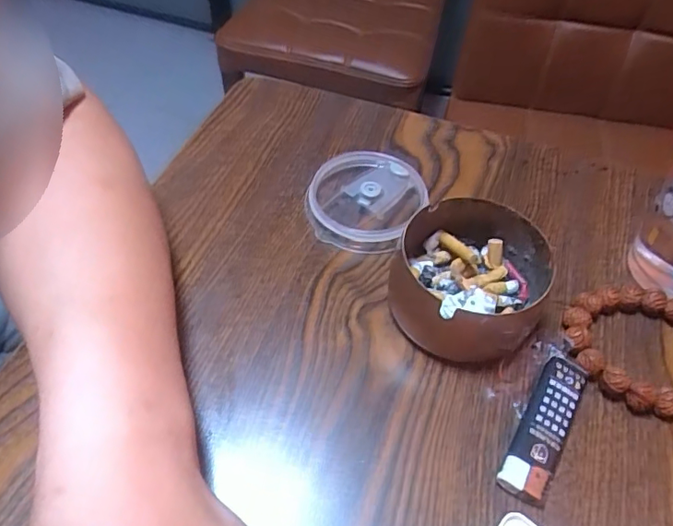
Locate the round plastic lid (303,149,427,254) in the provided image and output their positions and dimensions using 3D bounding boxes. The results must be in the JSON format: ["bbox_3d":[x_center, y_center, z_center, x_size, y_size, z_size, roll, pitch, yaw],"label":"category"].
[{"bbox_3d":[0.019,-0.044,0.373,0.073,0.017,0.078,1,52,-2],"label":"round plastic lid"}]

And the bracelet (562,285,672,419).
[{"bbox_3d":[0.176,0.048,0.311,0.088,0.017,0.077,19,53,12],"label":"bracelet"}]

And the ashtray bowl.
[{"bbox_3d":[0.077,0.011,0.315,0.087,0.047,0.080,1,52,-2],"label":"ashtray bowl"}]

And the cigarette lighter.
[{"bbox_3d":[0.107,0.084,0.281,0.023,0.013,0.079,26,55,17],"label":"cigarette lighter"}]

